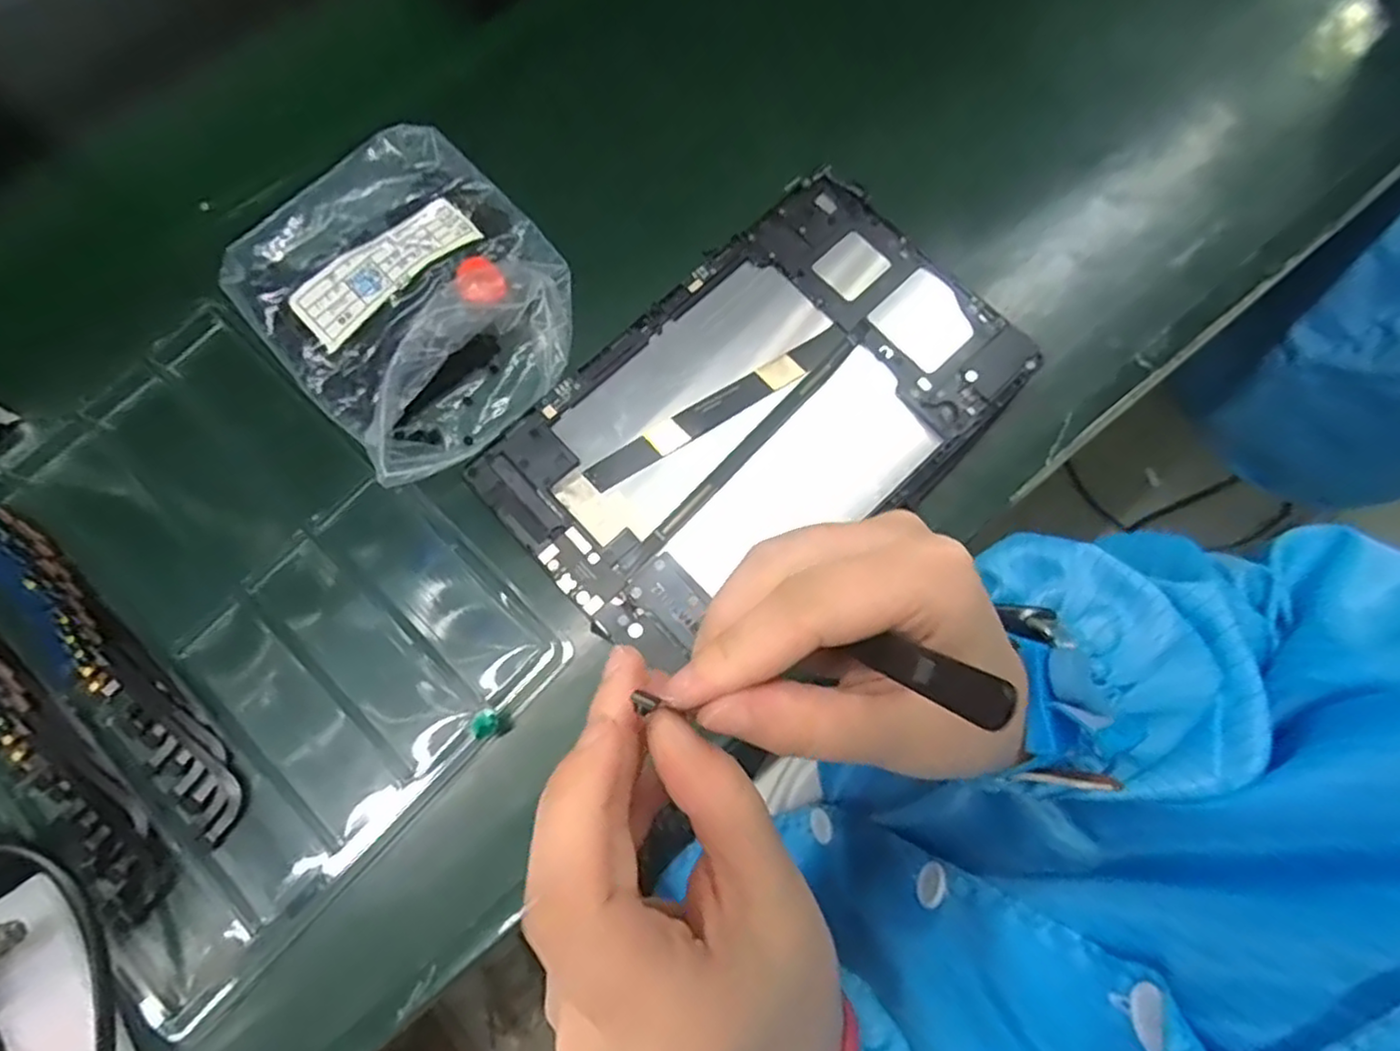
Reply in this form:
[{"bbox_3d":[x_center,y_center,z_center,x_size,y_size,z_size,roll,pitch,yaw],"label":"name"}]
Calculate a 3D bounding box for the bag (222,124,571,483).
[{"bbox_3d":[-0.147,-0.121,0.350,0.167,0.028,0.141,43,79,11],"label":"bag"}]

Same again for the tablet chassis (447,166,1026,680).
[{"bbox_3d":[0.028,-0.051,0.322,0.235,0.011,0.148,-42,79,-10],"label":"tablet chassis"}]

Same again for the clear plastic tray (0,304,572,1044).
[{"bbox_3d":[-0.228,0.045,0.320,0.261,0.021,0.214,43,79,11],"label":"clear plastic tray"}]

